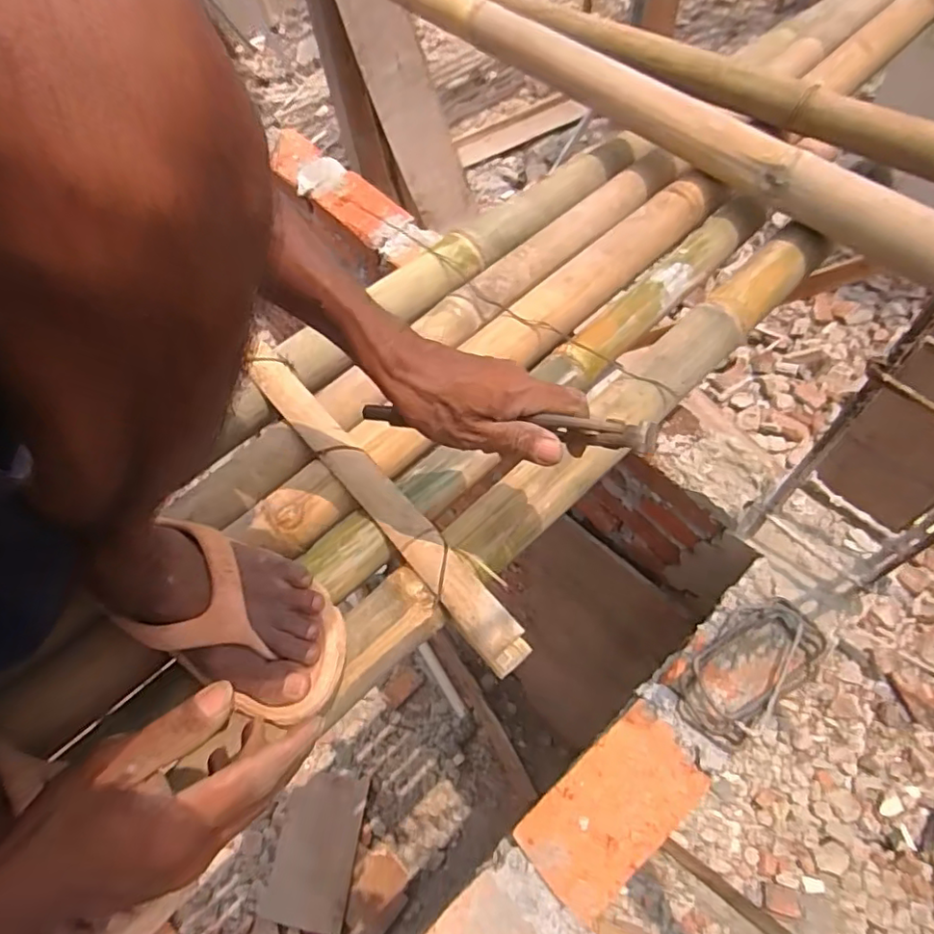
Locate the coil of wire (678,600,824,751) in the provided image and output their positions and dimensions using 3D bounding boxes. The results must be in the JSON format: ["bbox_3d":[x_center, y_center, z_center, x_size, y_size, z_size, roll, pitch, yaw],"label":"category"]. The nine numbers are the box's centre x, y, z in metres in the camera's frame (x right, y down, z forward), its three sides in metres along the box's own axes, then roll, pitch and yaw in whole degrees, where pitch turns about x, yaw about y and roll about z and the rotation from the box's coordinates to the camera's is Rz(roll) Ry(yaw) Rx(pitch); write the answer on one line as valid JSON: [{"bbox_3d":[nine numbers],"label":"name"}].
[{"bbox_3d":[0.246,0.174,0.515,0.142,0.021,0.075,-38,64,-16],"label":"coil of wire"}]

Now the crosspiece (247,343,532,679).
[{"bbox_3d":[-0.088,0.020,0.542,0.038,0.022,0.399,-38,64,-16],"label":"crosspiece"}]

